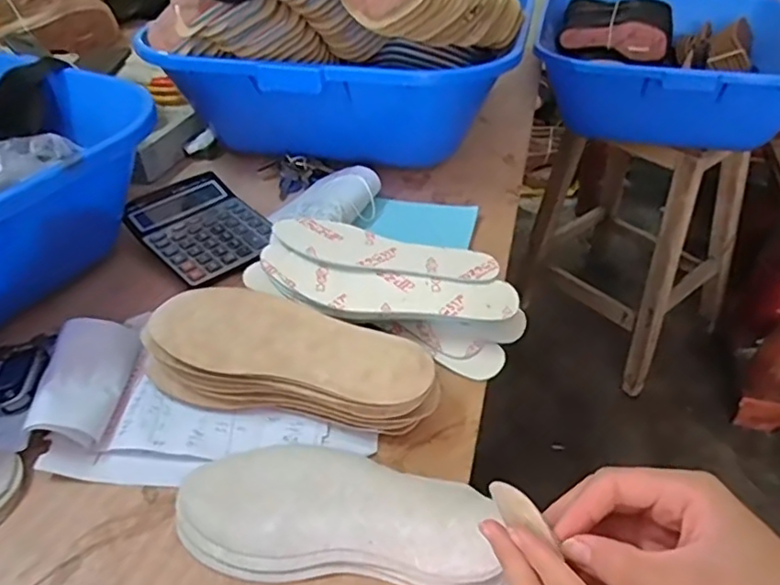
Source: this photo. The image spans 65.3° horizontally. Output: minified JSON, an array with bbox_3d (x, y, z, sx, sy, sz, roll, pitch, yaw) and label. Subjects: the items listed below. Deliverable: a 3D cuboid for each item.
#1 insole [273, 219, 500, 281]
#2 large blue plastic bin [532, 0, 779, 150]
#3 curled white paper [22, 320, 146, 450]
[{"bbox_3d":[-0.008,-0.040,0.594,0.218,0.006,0.068,14,42,10],"label":"insole"},{"bbox_3d":[0.524,-0.434,1.166,0.461,0.168,0.548,9,40,12],"label":"large blue plastic bin"},{"bbox_3d":[-0.261,0.073,0.522,0.065,0.035,0.128,-3,39,-2],"label":"curled white paper"}]

